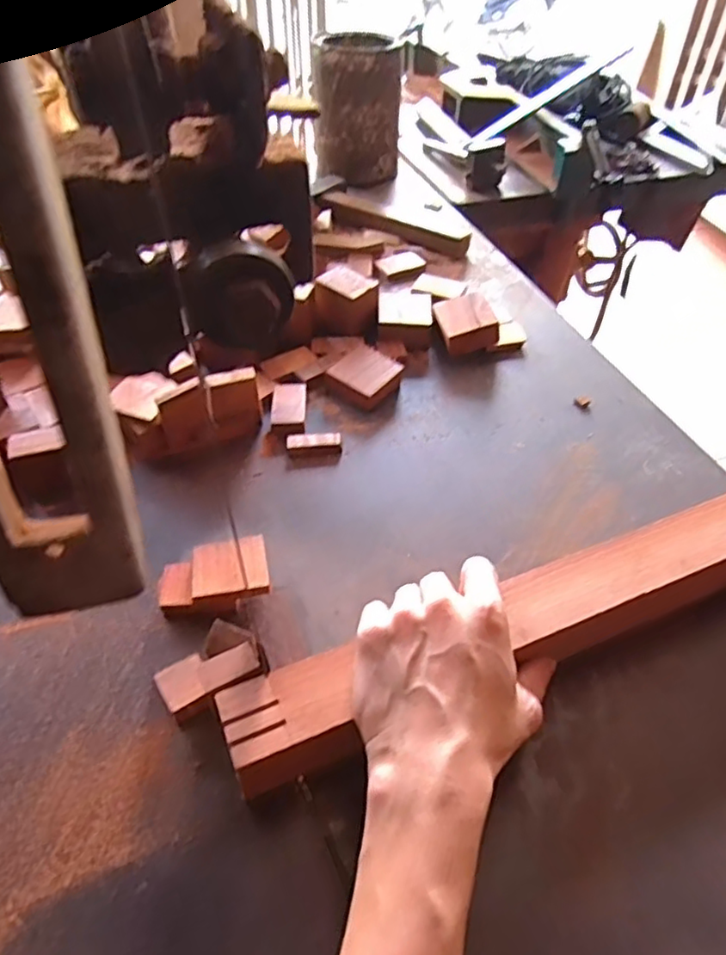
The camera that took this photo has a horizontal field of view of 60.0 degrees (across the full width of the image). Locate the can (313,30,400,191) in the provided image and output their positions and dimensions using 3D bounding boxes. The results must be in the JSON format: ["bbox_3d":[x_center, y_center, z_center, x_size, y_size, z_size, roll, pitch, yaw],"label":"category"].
[{"bbox_3d":[-0.006,-0.538,0.914,0.118,0.167,0.146,1,47,1],"label":"can"}]

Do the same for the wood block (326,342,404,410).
[{"bbox_3d":[0.003,-0.097,0.604,0.056,0.021,0.065,29,53,25],"label":"wood block"}]

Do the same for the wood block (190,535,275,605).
[{"bbox_3d":[-0.092,0.064,0.436,0.051,0.009,0.049,-10,44,-9],"label":"wood block"}]

